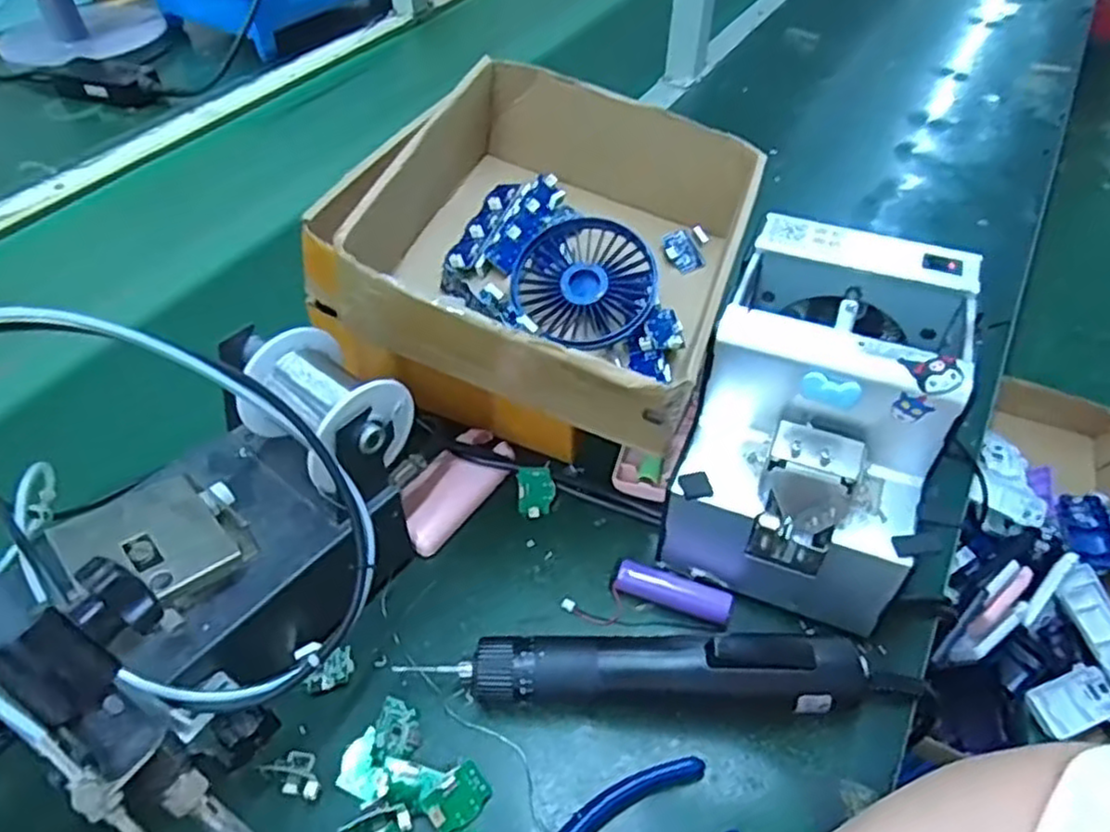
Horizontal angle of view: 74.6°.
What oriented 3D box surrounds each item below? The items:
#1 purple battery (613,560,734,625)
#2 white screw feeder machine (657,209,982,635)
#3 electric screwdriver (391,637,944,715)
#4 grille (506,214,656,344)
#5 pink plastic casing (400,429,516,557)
[{"bbox_3d":[0.068,0.102,0.425,0.066,0.017,0.019,17,50,14],"label":"purple battery"},{"bbox_3d":[0.149,0.005,0.427,0.123,0.156,0.170,16,50,14],"label":"white screw feeder machine"},{"bbox_3d":[0.059,0.137,0.382,0.264,0.042,0.030,2,48,1],"label":"electric screwdriver"},{"bbox_3d":[0.017,-0.084,0.446,0.087,0.013,0.087,-2,69,6],"label":"grille"},{"bbox_3d":[-0.066,0.046,0.475,0.043,0.020,0.095,29,54,24],"label":"pink plastic casing"}]

